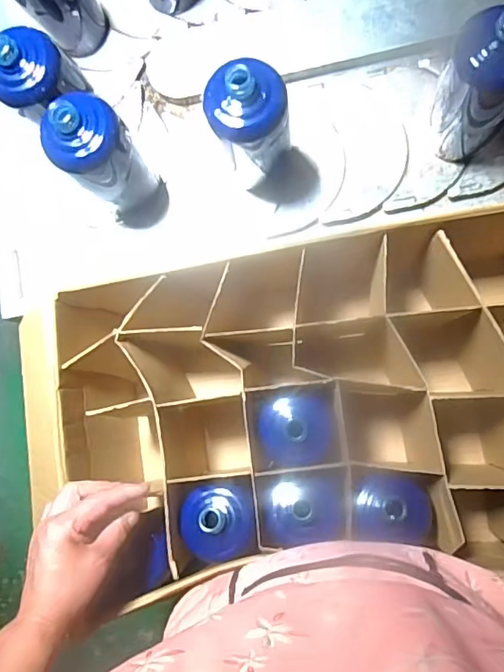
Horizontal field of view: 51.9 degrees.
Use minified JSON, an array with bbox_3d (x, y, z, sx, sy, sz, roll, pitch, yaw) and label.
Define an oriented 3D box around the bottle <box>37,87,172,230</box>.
[{"bbox_3d":[-0.154,-0.183,0.570,0.077,0.193,0.073,-38,83,1],"label":"bottle"}]

